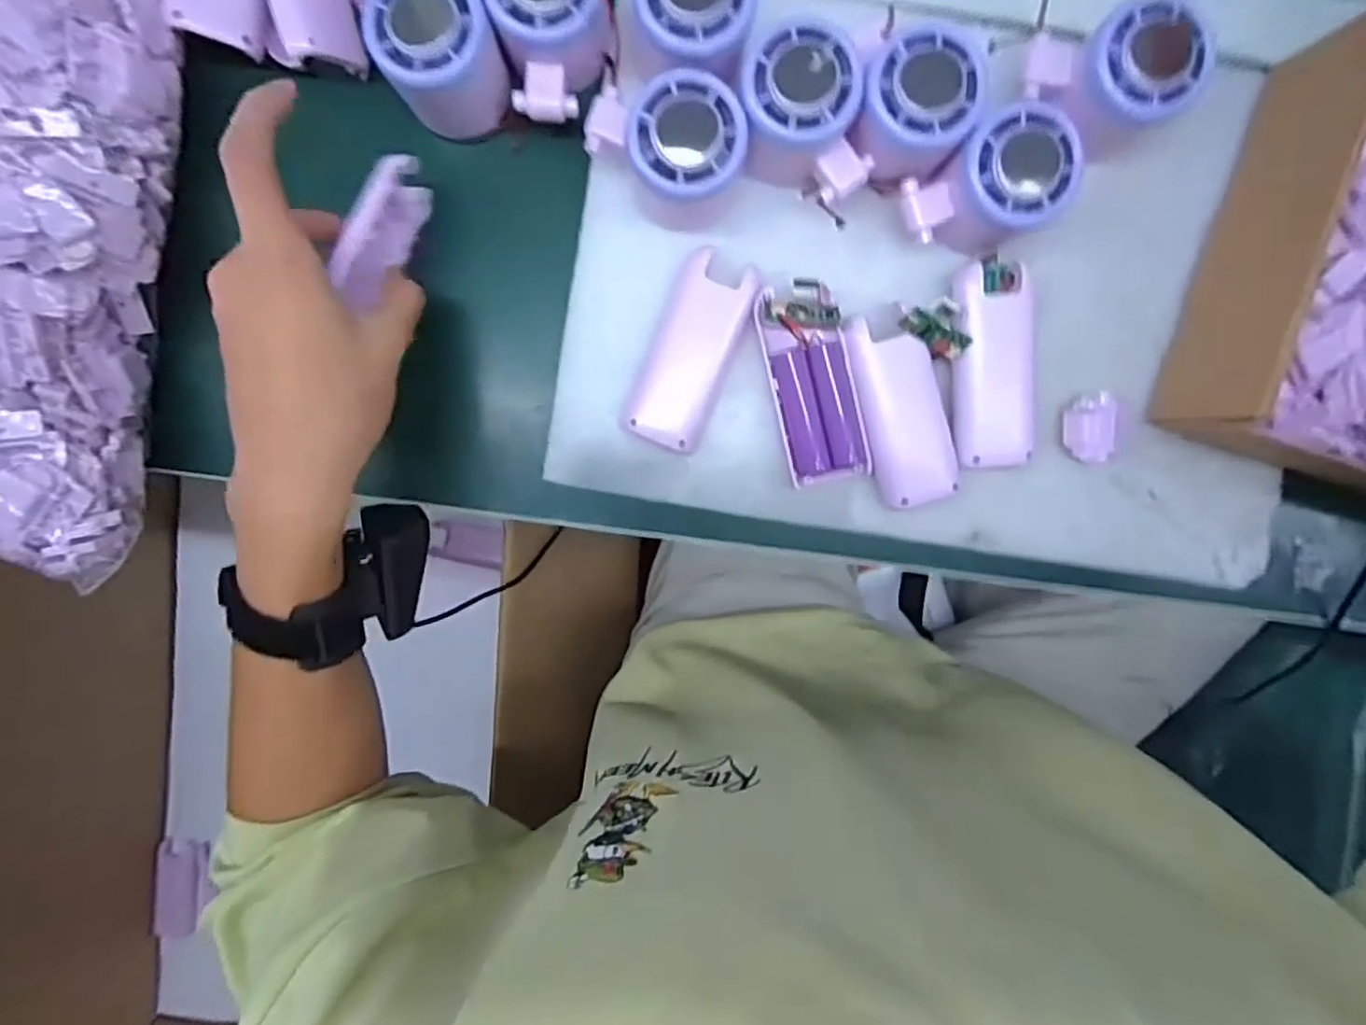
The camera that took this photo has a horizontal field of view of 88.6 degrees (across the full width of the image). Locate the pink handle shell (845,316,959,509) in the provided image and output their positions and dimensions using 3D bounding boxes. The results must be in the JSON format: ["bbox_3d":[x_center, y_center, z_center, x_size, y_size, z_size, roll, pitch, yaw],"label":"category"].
[{"bbox_3d":[0.117,-0.054,0.375,0.042,0.018,0.098,-14,95,0],"label":"pink handle shell"}]

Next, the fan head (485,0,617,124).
[{"bbox_3d":[-0.060,-0.237,0.347,0.060,0.058,0.077,-12,96,0],"label":"fan head"}]

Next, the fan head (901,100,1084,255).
[{"bbox_3d":[0.150,-0.158,0.348,0.071,0.051,0.050,-31,95,2],"label":"fan head"}]

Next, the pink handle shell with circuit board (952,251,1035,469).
[{"bbox_3d":[0.165,-0.079,0.375,0.042,0.023,0.106,-5,95,-1],"label":"pink handle shell with circuit board"}]

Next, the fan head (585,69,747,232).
[{"bbox_3d":[-0.007,-0.179,0.336,0.074,0.047,0.055,44,93,-5],"label":"fan head"}]

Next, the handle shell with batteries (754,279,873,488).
[{"bbox_3d":[0.069,-0.067,0.368,0.042,0.023,0.103,-14,95,0],"label":"handle shell with batteries"}]

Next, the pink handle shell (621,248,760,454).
[{"bbox_3d":[0.003,-0.084,0.369,0.043,0.012,0.100,22,95,-3],"label":"pink handle shell"}]

